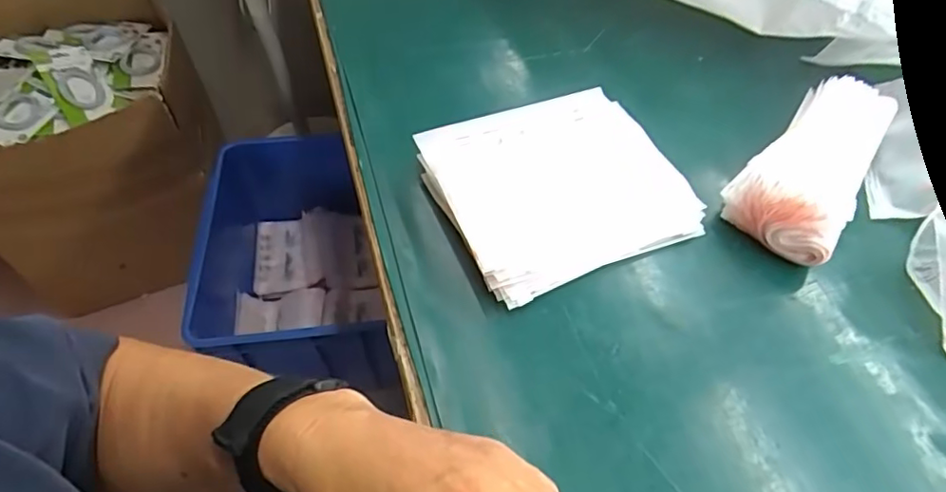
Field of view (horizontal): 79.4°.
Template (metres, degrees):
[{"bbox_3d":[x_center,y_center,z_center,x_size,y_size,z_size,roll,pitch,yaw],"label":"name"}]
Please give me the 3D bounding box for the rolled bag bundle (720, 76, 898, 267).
[{"bbox_3d":[0.300,-0.076,0.487,0.090,0.050,0.200,37,62,24],"label":"rolled bag bundle"}]

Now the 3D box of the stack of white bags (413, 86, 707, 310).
[{"bbox_3d":[0.076,-0.053,0.486,0.206,0.024,0.169,-15,64,-19],"label":"stack of white bags"}]

